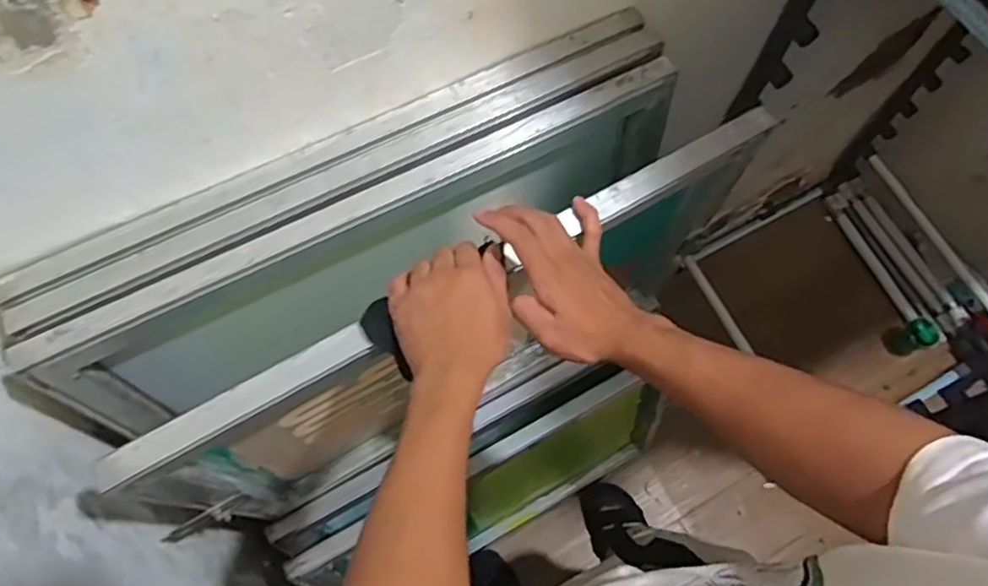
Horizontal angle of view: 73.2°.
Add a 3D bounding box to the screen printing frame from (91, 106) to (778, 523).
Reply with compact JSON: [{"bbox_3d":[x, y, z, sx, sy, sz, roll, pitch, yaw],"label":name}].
[{"bbox_3d":[-0.028,0.073,0.790,0.669,0.473,0.039,-28,71,-11],"label":"screen printing frame"}]

